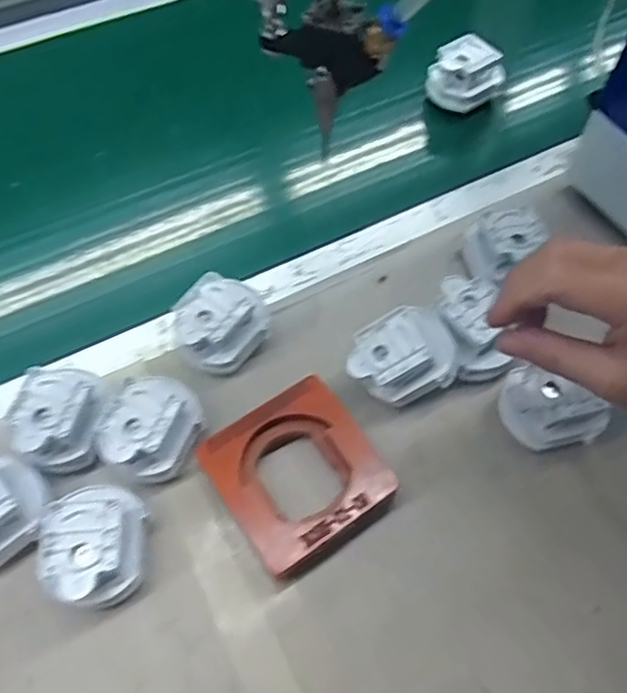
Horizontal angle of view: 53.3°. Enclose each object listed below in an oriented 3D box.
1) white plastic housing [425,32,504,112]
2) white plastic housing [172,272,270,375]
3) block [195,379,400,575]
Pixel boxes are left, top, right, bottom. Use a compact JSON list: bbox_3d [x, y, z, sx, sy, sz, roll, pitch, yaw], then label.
[{"bbox_3d":[0.147,-0.263,0.604,0.051,0.050,0.058,-37,67,-20],"label":"white plastic housing"},{"bbox_3d":[-0.068,-0.012,0.462,0.057,0.052,0.064,34,65,17],"label":"white plastic housing"},{"bbox_3d":[-0.010,0.086,0.418,0.098,0.028,0.103,-31,65,-17],"label":"block"}]

